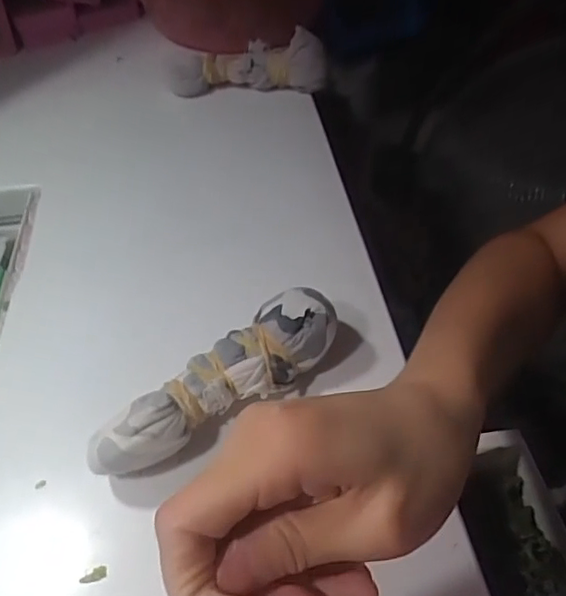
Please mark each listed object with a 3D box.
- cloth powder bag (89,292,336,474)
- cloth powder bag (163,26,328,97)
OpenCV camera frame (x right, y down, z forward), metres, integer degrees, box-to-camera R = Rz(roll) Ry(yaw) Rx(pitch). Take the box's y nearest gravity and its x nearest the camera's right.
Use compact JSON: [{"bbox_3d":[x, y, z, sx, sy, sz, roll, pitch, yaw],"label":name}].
[{"bbox_3d":[-0.036,0.047,0.314,0.146,0.044,0.040,-30,53,-23],"label":"cloth powder bag"},{"bbox_3d":[-0.038,-0.236,0.576,0.168,0.054,0.047,9,49,11],"label":"cloth powder bag"}]

